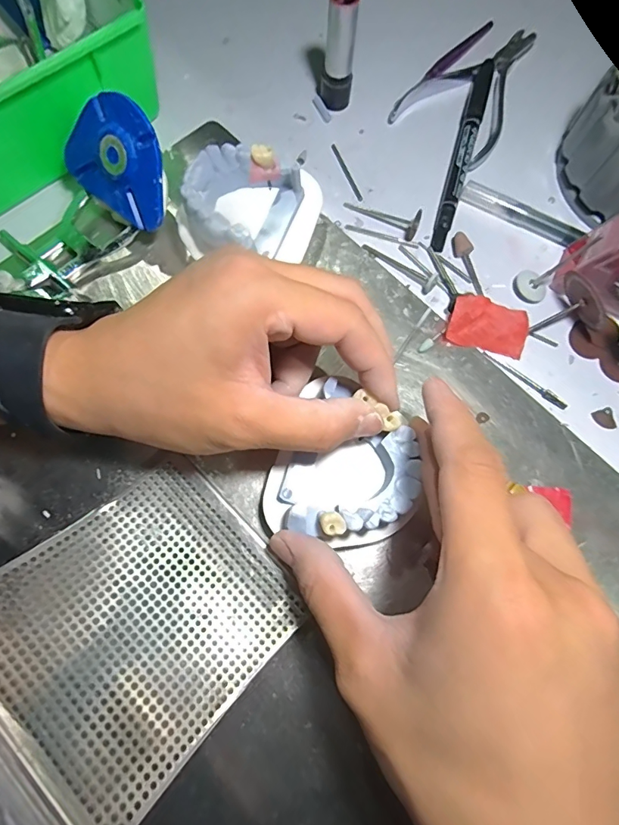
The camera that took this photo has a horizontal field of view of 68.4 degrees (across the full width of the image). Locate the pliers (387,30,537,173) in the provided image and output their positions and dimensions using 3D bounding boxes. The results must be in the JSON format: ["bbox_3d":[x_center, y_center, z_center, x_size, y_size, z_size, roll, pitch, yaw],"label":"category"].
[{"bbox_3d":[0.110,-0.208,0.291,0.066,0.006,0.121,39,77,9],"label":"pliers"}]

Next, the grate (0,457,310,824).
[{"bbox_3d":[-0.065,0.080,0.179,0.096,0.015,0.106,45,47,11],"label":"grate"}]

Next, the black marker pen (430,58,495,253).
[{"bbox_3d":[0.093,-0.158,0.275,0.011,0.011,0.135,17,75,3],"label":"black marker pen"}]

